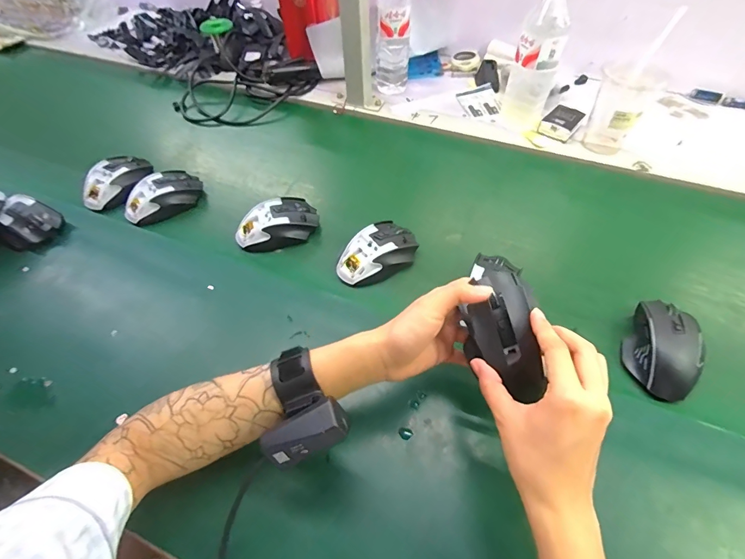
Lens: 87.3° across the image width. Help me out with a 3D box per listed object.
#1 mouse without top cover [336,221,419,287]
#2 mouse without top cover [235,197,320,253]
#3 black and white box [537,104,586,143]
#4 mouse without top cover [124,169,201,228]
[{"bbox_3d":[0.008,-0.037,0.521,0.118,0.034,0.067,-33,60,-22],"label":"mouse without top cover"},{"bbox_3d":[-0.137,-0.079,0.561,0.117,0.044,0.064,-24,57,-17],"label":"mouse without top cover"},{"bbox_3d":[0.334,-0.276,0.692,0.056,0.028,0.075,34,60,23],"label":"black and white box"},{"bbox_3d":[-0.326,-0.131,0.609,0.119,0.044,0.063,-31,59,-21],"label":"mouse without top cover"}]

